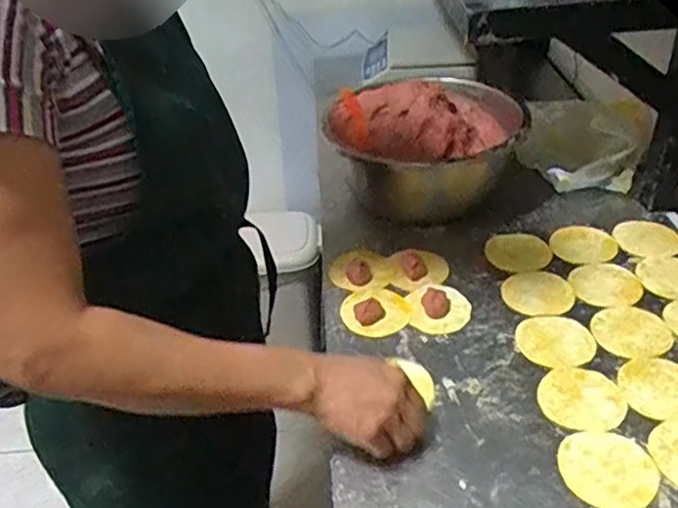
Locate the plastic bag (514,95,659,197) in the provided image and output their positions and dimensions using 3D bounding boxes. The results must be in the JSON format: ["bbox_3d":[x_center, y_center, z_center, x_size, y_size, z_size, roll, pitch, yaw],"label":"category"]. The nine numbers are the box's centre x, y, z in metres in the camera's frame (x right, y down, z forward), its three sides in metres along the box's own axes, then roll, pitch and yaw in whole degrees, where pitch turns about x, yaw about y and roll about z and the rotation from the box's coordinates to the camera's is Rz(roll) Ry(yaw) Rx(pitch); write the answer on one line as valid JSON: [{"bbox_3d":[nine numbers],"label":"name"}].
[{"bbox_3d":[0.348,-0.148,0.934,0.183,0.123,0.039,-3,38,3],"label":"plastic bag"}]

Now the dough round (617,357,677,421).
[{"bbox_3d":[0.334,0.137,0.679,0.080,0.004,0.081,-3,38,3],"label":"dough round"}]

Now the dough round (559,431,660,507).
[{"bbox_3d":[0.249,0.199,0.605,0.084,0.004,0.083,-3,38,3],"label":"dough round"}]

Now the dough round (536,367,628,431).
[{"bbox_3d":[0.249,0.147,0.672,0.082,0.004,0.083,-3,38,3],"label":"dough round"}]

